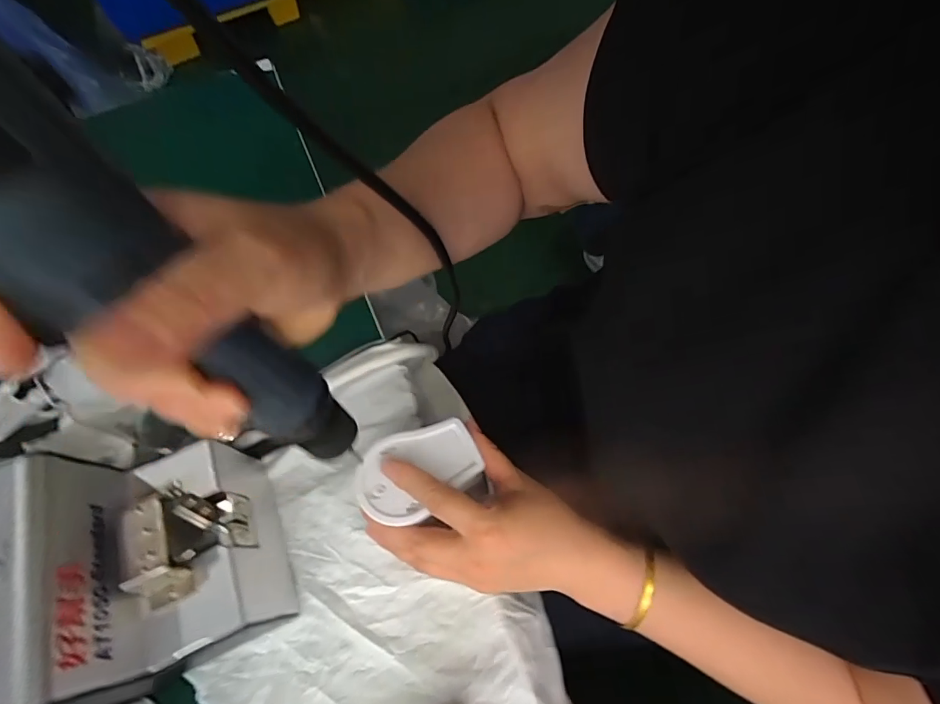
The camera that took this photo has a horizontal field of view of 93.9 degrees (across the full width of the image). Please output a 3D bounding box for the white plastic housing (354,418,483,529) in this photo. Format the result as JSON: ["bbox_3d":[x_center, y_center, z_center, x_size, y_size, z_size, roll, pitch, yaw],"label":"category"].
[{"bbox_3d":[-0.037,0.085,0.315,0.086,0.010,0.061,-20,58,-11],"label":"white plastic housing"}]

